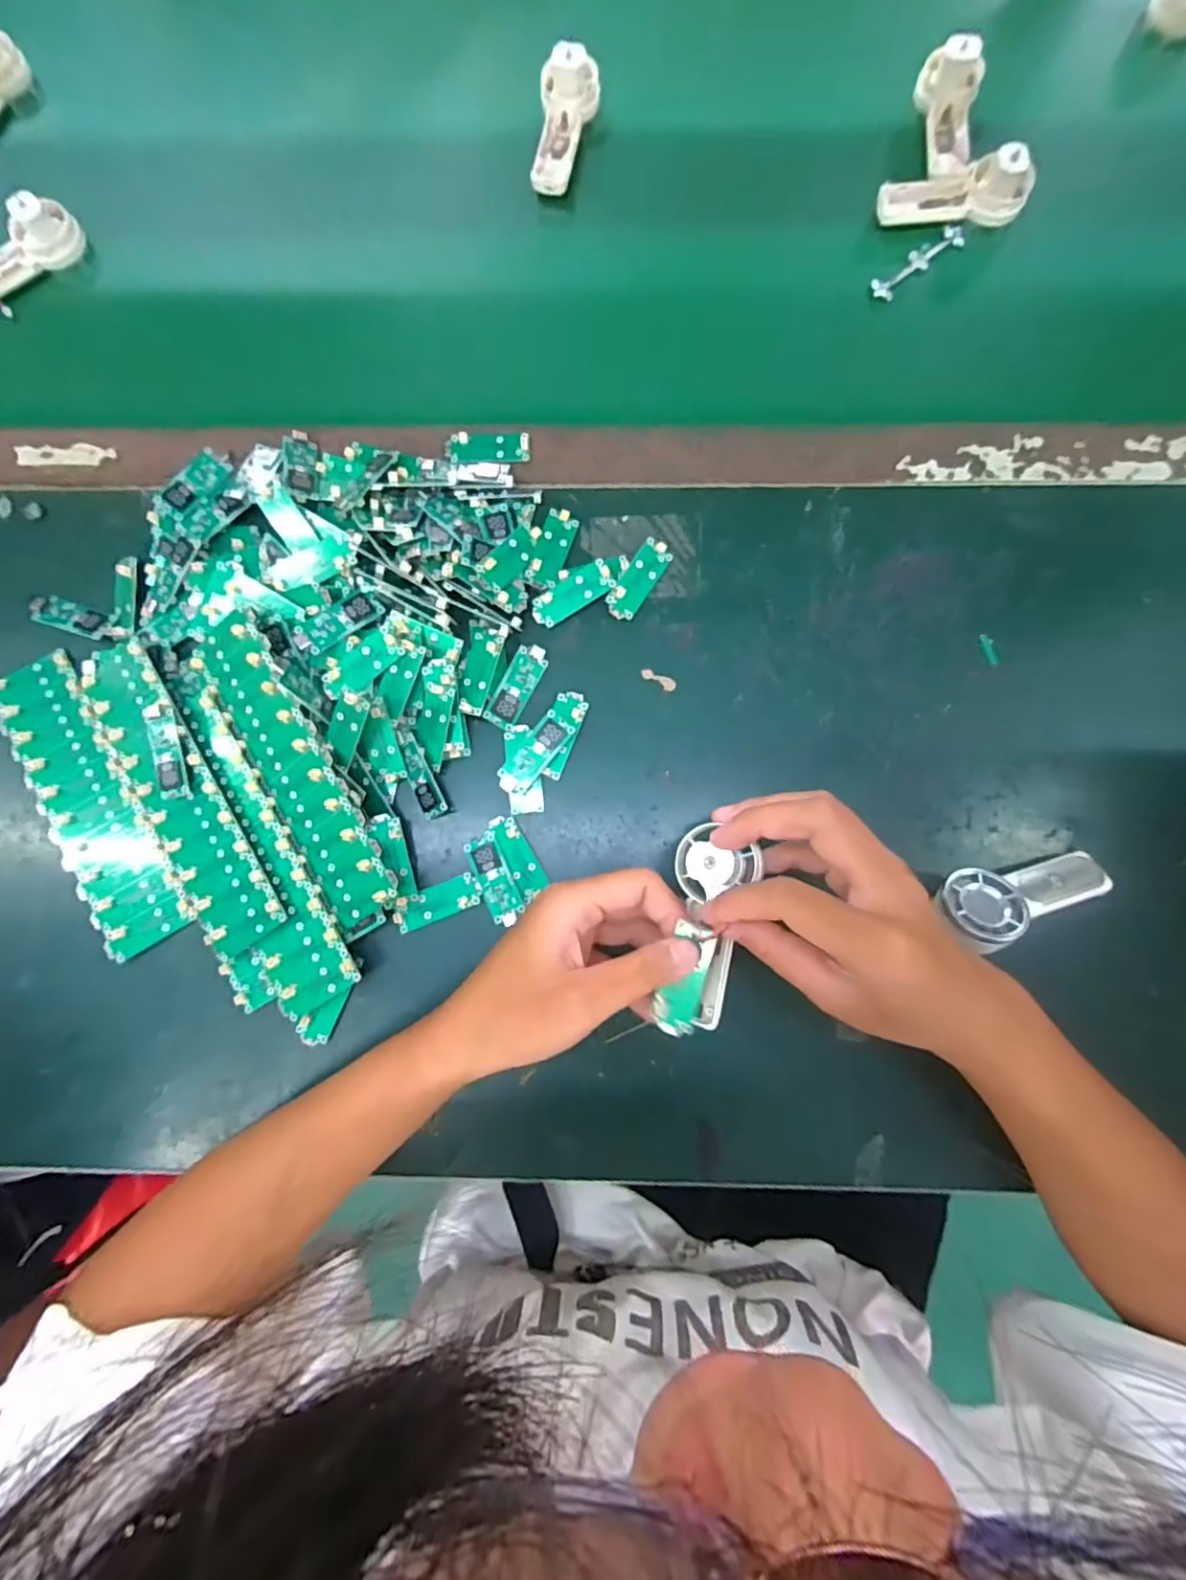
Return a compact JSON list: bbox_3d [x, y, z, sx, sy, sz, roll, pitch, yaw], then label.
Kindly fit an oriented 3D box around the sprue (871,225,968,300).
[{"bbox_3d":[0.215,-0.349,0.400,0.072,0.008,0.017,-38,83,-4],"label":"sprue"}]

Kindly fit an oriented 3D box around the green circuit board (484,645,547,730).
[{"bbox_3d":[-0.044,-0.060,0.352,0.017,0.007,0.051,26,84,5],"label":"green circuit board"}]

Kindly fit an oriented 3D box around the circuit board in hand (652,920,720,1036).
[{"bbox_3d":[0.042,0.086,0.274,0.018,0.006,0.050,17,96,4],"label":"circuit board in hand"}]

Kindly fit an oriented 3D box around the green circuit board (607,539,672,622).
[{"bbox_3d":[0.027,-0.125,0.359,0.019,0.004,0.051,35,86,-10],"label":"green circuit board"}]

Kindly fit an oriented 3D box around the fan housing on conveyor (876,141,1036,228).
[{"bbox_3d":[0.235,-0.390,0.388,0.092,0.025,0.034,1,83,2],"label":"fan housing on conveyor"}]

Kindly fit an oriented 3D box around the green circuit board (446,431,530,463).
[{"bbox_3d":[-0.066,-0.213,0.376,0.051,0.004,0.021,-5,82,1],"label":"green circuit board"}]

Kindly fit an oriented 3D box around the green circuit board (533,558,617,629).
[{"bbox_3d":[-0.012,-0.116,0.358,0.050,0.007,0.020,-34,83,-3],"label":"green circuit board"}]

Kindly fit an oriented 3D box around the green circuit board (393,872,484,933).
[{"bbox_3d":[-0.087,0.063,0.338,0.048,0.004,0.019,-21,88,-2],"label":"green circuit board"}]

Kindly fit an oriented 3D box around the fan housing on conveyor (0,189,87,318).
[{"bbox_3d":[-0.385,-0.355,0.398,0.093,0.026,0.033,-43,84,-4],"label":"fan housing on conveyor"}]

